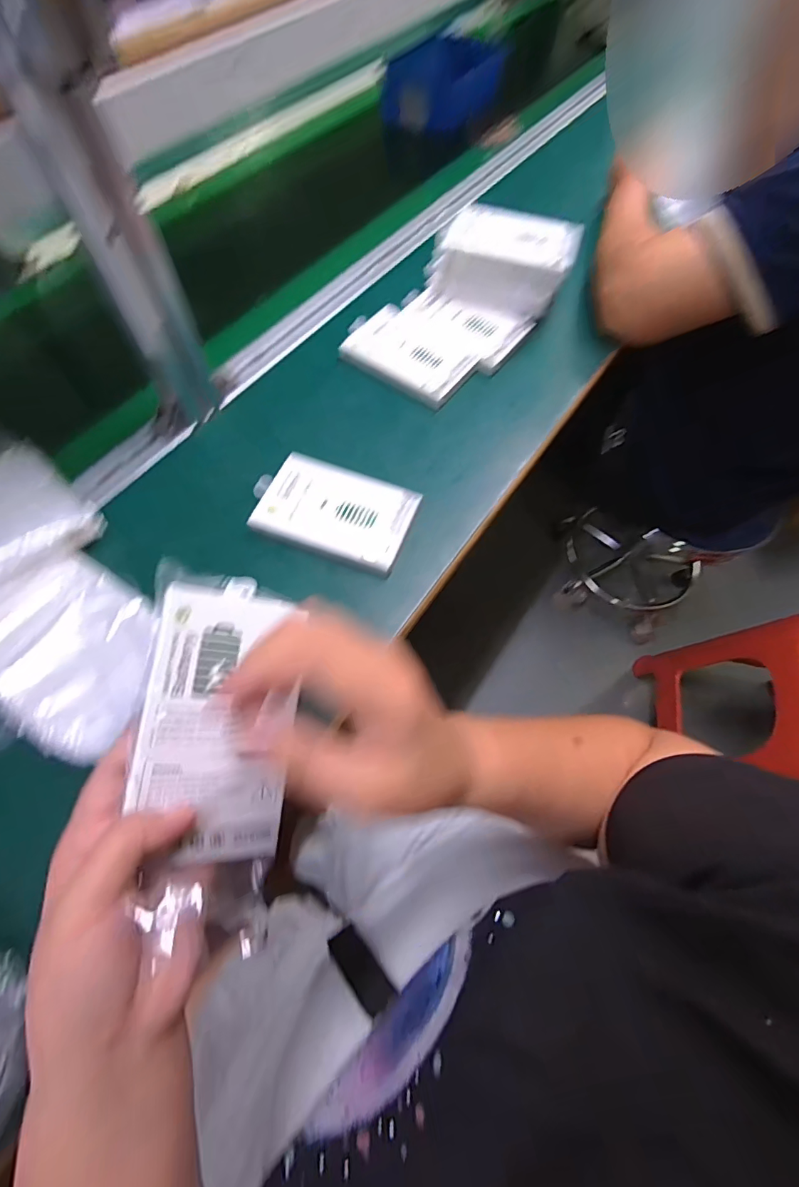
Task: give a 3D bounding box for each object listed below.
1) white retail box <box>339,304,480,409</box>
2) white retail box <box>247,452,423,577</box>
[{"bbox_3d":[0.009,-0.265,0.491,0.142,0.011,0.096,33,69,14],"label":"white retail box"},{"bbox_3d":[-0.060,-0.077,0.406,0.142,0.012,0.093,22,67,9],"label":"white retail box"}]

